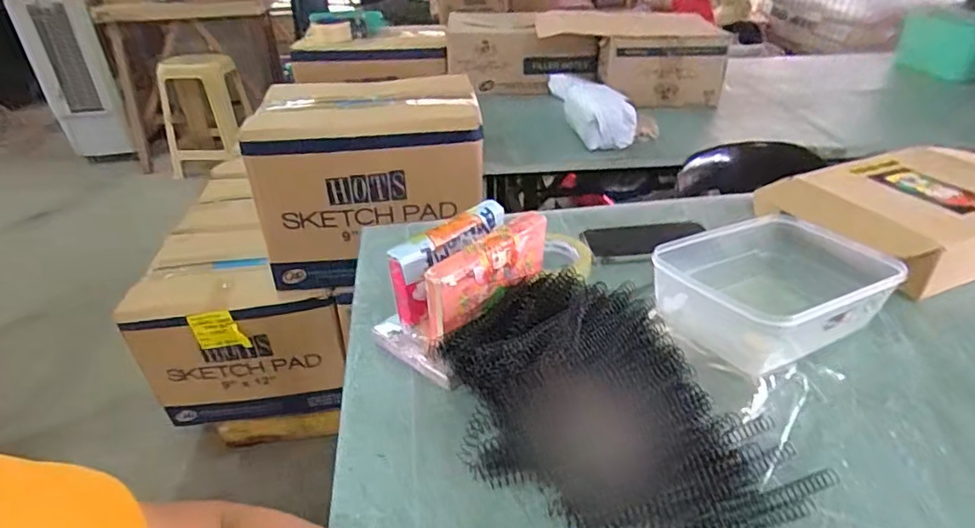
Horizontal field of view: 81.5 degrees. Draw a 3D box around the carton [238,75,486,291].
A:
[{"bbox_3d":[-0.258,-0.204,1.324,0.485,0.366,0.337,-1,34,2],"label":"carton"}]

